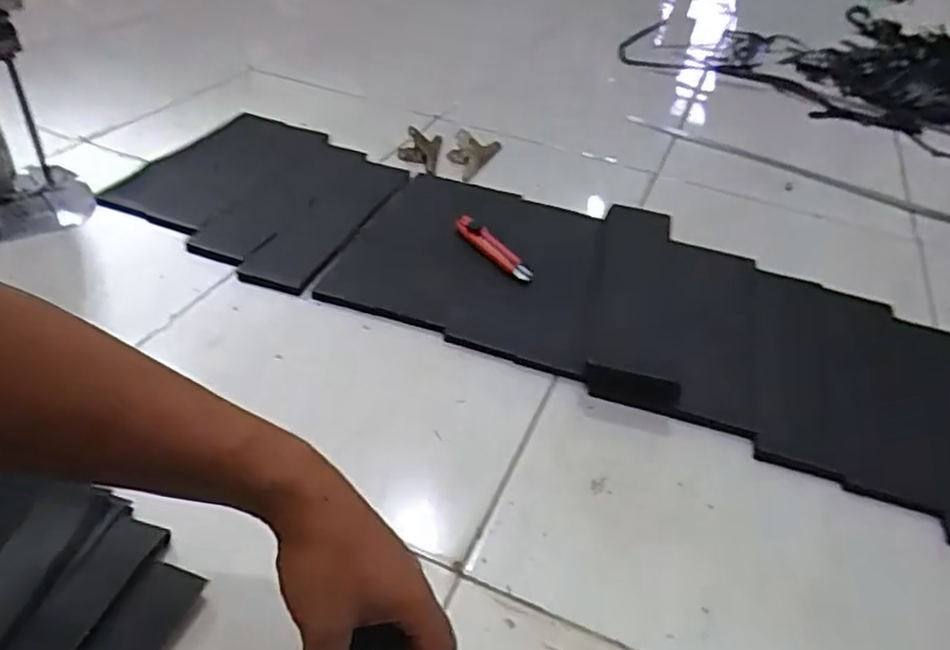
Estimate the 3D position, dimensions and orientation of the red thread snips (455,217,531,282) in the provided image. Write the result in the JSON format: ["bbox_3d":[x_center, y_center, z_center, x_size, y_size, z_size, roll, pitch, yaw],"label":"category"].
[{"bbox_3d":[0.023,-0.098,0.850,0.129,0.019,0.025,41,49,17],"label":"red thread snips"}]

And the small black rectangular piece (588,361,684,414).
[{"bbox_3d":[0.156,0.063,0.668,0.093,0.036,0.010,15,40,11],"label":"small black rectangular piece"}]

